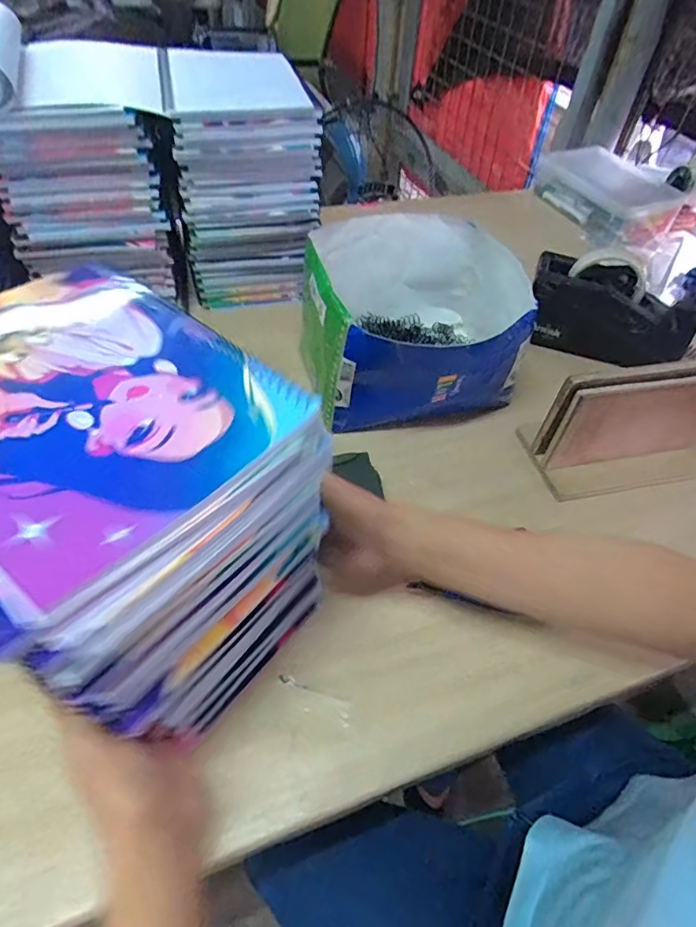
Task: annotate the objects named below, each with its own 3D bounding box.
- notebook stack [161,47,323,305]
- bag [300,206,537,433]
[{"bbox_3d":[-0.129,-0.341,0.643,0.159,0.266,0.171,-8,50,-12],"label":"notebook stack"},{"bbox_3d":[0.067,-0.152,0.558,0.212,0.134,0.224,-6,50,-10],"label":"bag"}]

